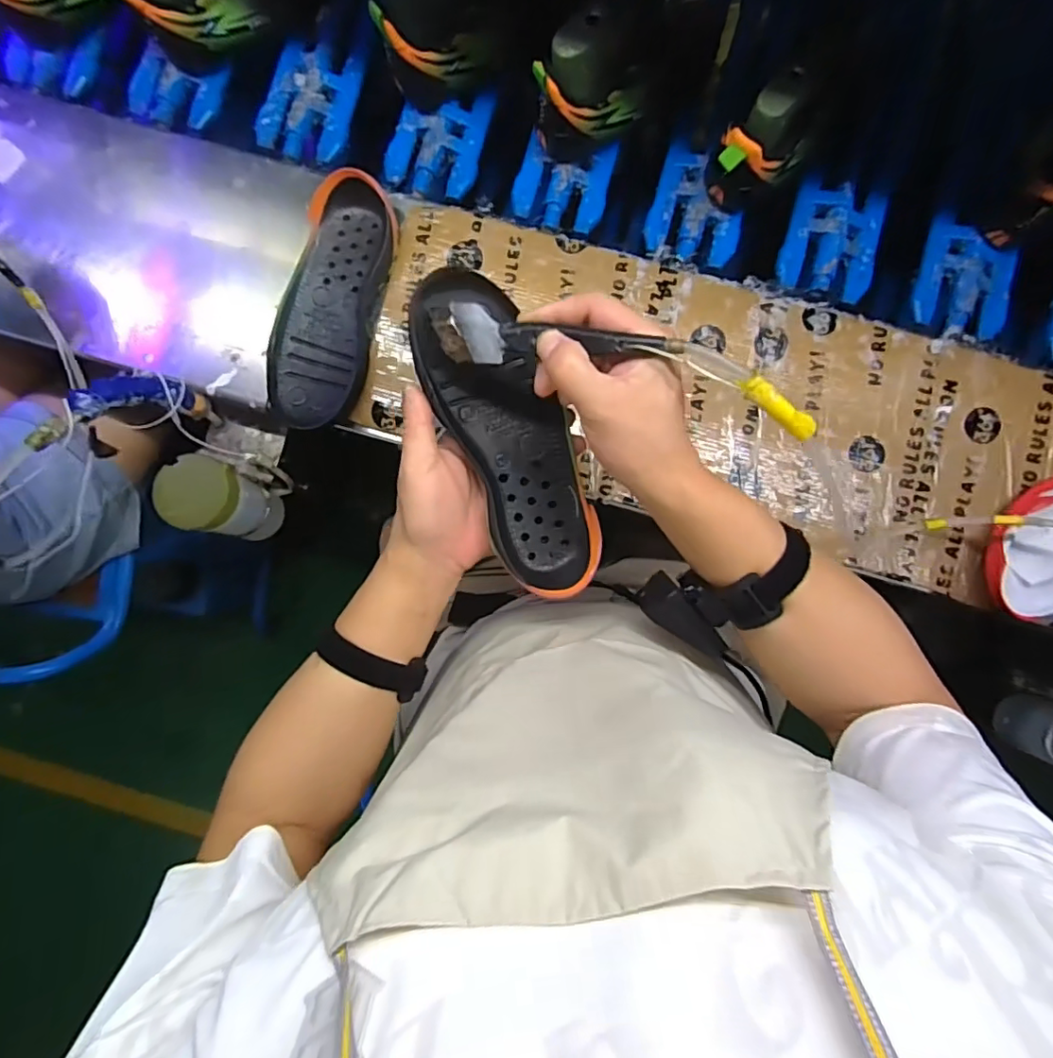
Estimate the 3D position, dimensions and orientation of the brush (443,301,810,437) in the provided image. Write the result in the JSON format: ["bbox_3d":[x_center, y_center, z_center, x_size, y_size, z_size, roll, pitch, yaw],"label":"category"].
[{"bbox_3d":[0.055,-0.096,0.321,0.217,0.037,0.011,18,51,15],"label":"brush"}]

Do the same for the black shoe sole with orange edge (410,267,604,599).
[{"bbox_3d":[-0.010,-0.062,0.385,0.078,0.059,0.223,-25,105,0],"label":"black shoe sole with orange edge"}]

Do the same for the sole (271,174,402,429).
[{"bbox_3d":[-0.185,-0.203,0.509,0.091,0.043,0.229,13,92,3],"label":"sole"}]

